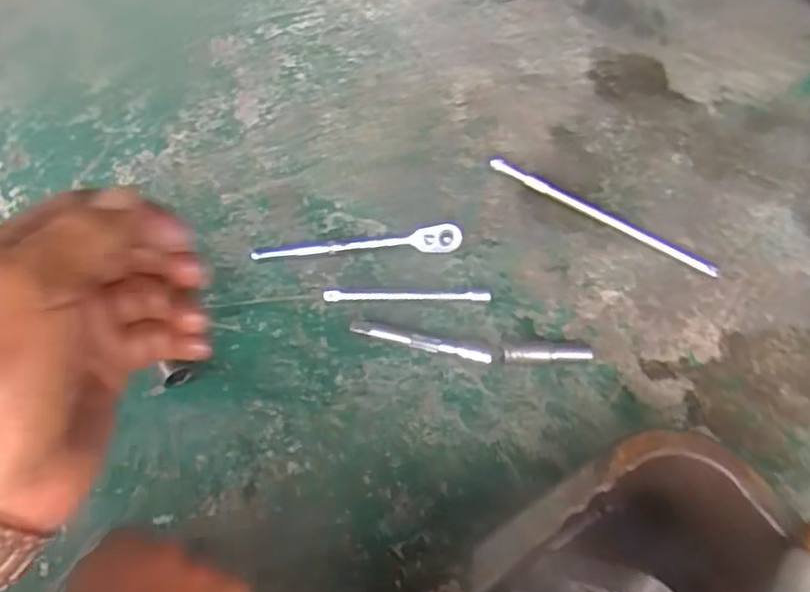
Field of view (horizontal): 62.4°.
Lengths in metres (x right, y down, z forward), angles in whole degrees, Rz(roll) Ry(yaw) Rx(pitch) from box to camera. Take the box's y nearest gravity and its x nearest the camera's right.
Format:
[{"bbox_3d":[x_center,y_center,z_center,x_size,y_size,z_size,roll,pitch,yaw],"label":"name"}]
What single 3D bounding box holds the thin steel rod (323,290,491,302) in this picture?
[{"bbox_3d":[0.002,0.000,0.613,0.151,0.007,0.011,-1,59,-5],"label":"thin steel rod"}]

